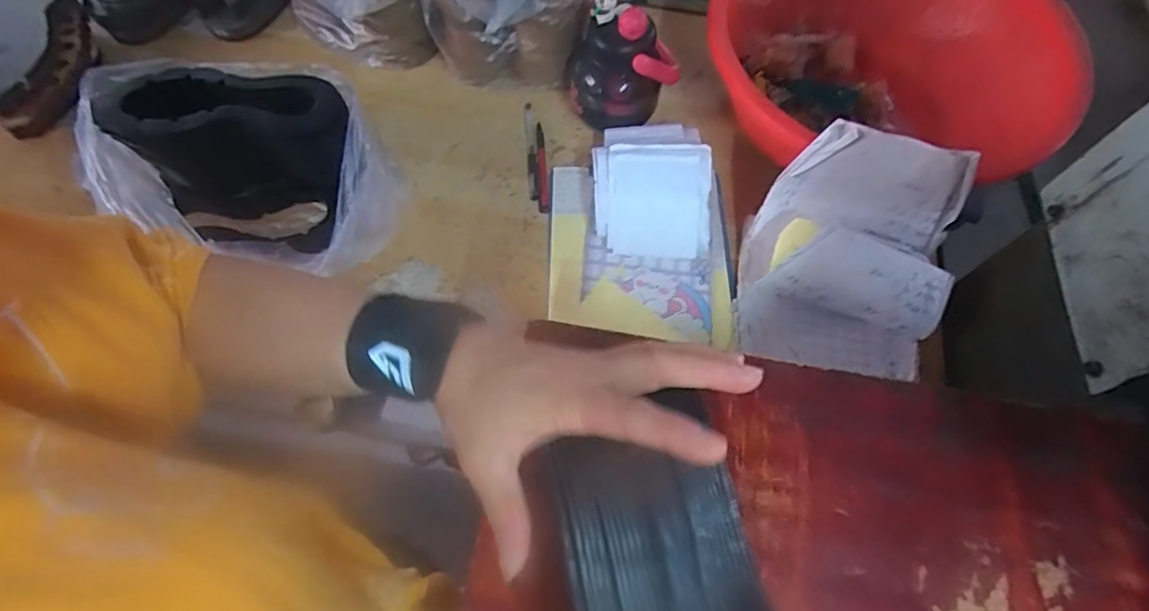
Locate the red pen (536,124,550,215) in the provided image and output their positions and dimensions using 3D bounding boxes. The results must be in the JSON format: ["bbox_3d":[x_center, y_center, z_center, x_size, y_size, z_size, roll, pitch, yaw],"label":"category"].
[{"bbox_3d":[-0.041,-0.172,0.716,0.013,0.009,0.130,-4,65,-4],"label":"red pen"}]

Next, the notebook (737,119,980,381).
[{"bbox_3d":[0.287,-0.054,0.612,0.194,0.250,0.086,9,23,8],"label":"notebook"}]

